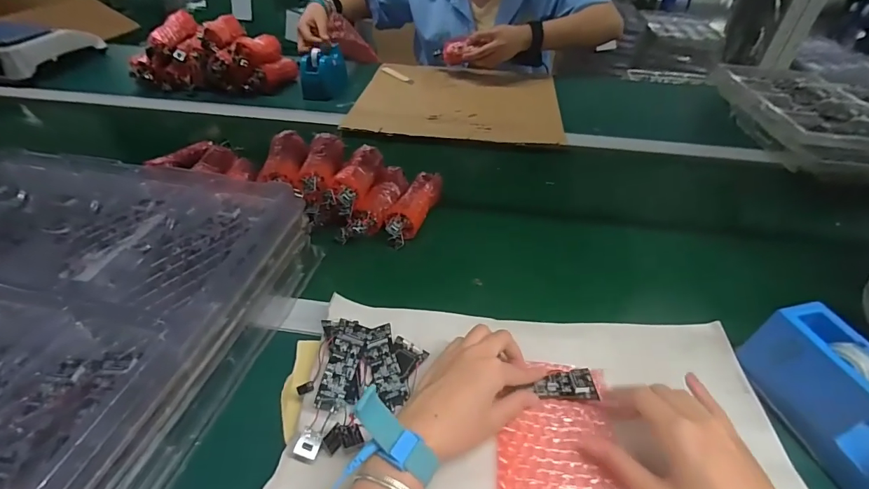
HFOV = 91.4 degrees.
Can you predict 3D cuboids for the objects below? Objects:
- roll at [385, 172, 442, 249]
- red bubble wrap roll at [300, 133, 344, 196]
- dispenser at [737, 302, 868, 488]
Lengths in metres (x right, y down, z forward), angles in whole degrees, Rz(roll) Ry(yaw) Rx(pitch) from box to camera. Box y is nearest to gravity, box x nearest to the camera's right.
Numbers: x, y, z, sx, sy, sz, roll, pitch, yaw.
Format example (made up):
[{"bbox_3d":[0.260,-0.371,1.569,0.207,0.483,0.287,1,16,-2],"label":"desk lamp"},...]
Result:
[{"bbox_3d":[-0.028,-0.052,0.545,0.041,0.040,0.120,18,57,18],"label":"roll"},{"bbox_3d":[-0.145,-0.104,0.547,0.043,0.033,0.109,0,42,-2],"label":"red bubble wrap roll"},{"bbox_3d":[0.317,0.119,0.332,0.048,0.075,0.130,-9,43,-12],"label":"dispenser"}]

